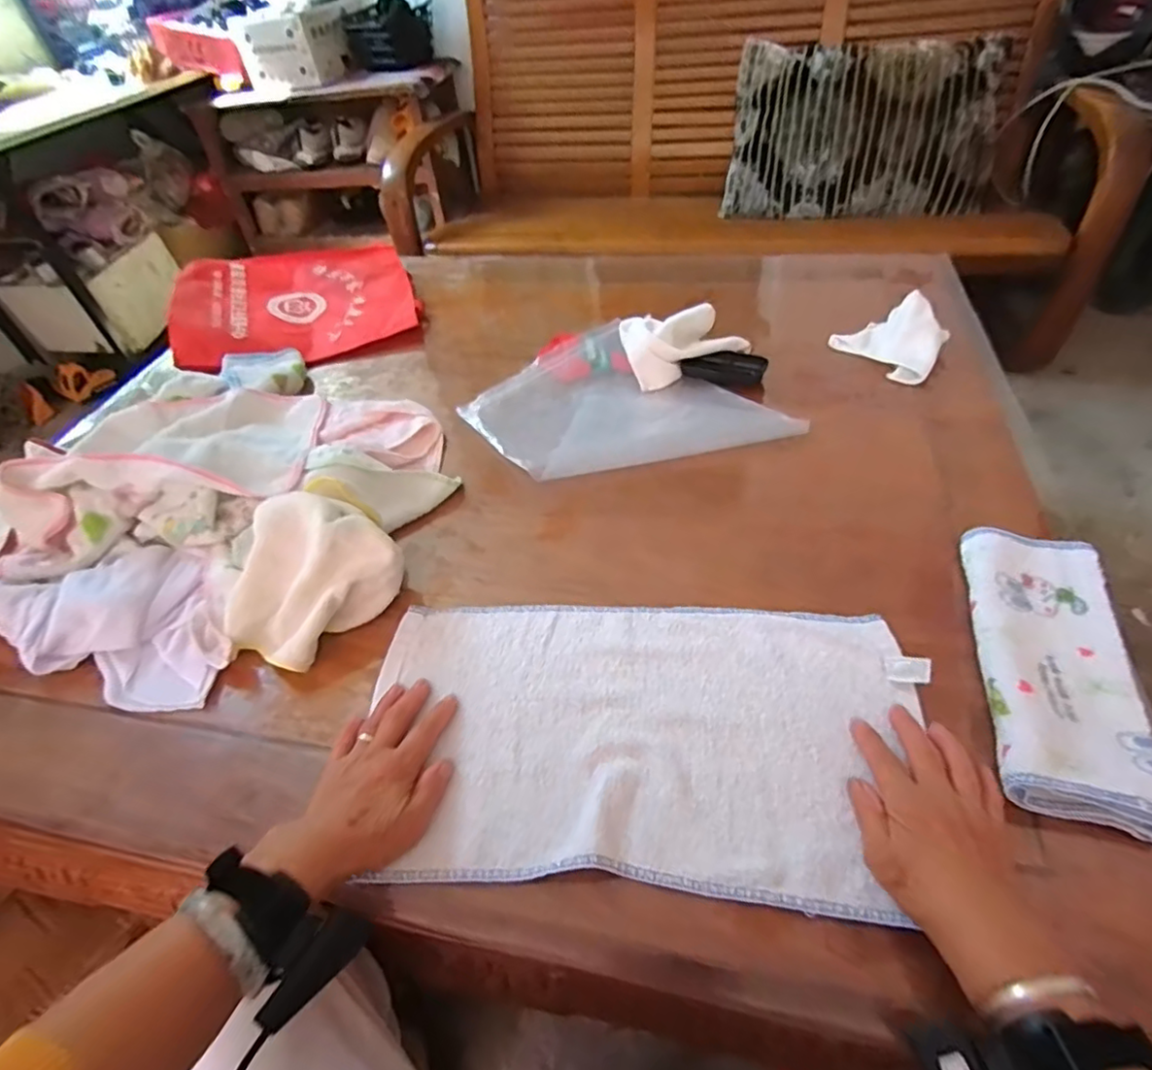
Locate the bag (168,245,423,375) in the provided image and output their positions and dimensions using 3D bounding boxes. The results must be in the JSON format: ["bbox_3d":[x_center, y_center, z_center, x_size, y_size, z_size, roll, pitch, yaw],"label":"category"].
[{"bbox_3d":[-0.469,-0.401,1.028,0.373,0.093,0.318,-22,49,-14],"label":"bag"}]

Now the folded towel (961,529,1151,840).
[{"bbox_3d":[0.386,0.100,0.496,0.106,0.029,0.249,9,49,14],"label":"folded towel"}]

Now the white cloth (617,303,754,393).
[{"bbox_3d":[0.150,-0.266,0.844,0.161,0.060,0.113,-10,47,-3],"label":"white cloth"}]

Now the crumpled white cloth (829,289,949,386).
[{"bbox_3d":[0.411,-0.267,0.809,0.132,0.056,0.111,26,55,27],"label":"crumpled white cloth"}]

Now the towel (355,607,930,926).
[{"bbox_3d":[0.048,0.158,0.501,0.434,0.011,0.238,0,47,7],"label":"towel"}]

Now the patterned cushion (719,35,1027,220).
[{"bbox_3d":[0.692,-0.973,1.484,0.608,0.372,0.077,11,20,17],"label":"patterned cushion"}]

